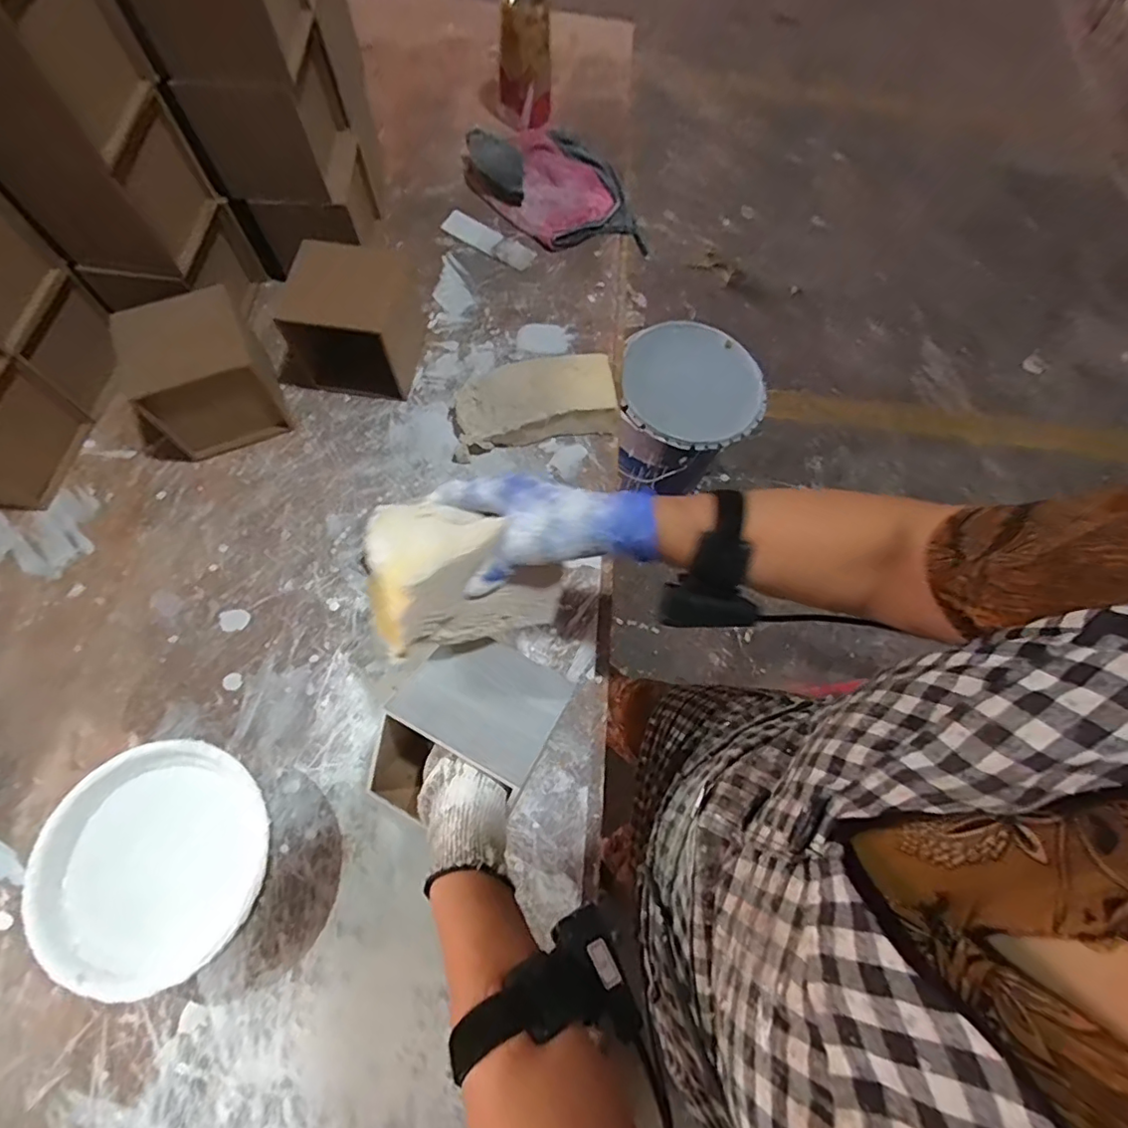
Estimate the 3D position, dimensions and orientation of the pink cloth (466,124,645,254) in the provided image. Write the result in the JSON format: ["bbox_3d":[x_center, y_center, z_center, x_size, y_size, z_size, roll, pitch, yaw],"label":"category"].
[{"bbox_3d":[-0.012,-0.509,0.754,0.183,0.043,0.234,-28,73,-12],"label":"pink cloth"}]

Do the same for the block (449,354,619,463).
[{"bbox_3d":[-0.036,-0.180,0.629,0.182,0.055,0.086,-12,70,-7],"label":"block"}]

